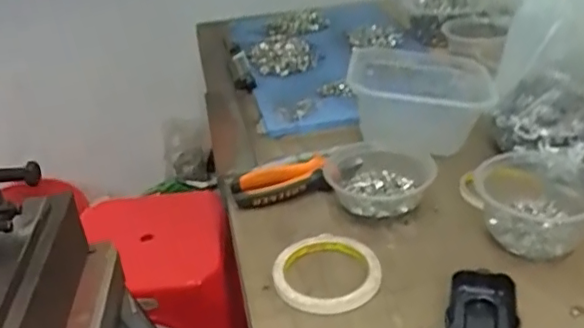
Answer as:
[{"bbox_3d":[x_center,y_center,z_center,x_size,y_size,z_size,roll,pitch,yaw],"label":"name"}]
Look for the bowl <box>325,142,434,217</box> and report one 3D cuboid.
[{"bbox_3d":[0.096,0.014,0.653,0.113,0.040,0.114,-6,30,3],"label":"bowl"}]

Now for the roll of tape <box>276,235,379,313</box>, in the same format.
[{"bbox_3d":[0.032,0.099,0.545,0.096,0.012,0.094,-6,30,3],"label":"roll of tape"}]

